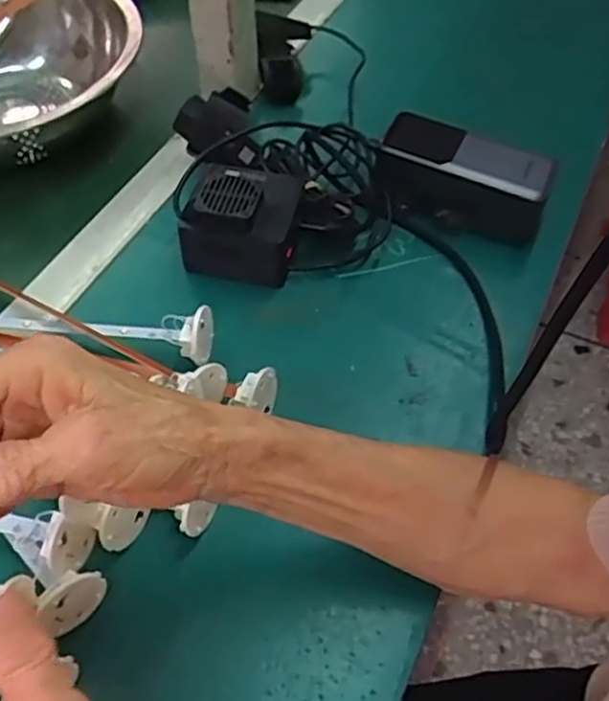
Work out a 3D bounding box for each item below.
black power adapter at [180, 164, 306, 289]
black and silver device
[{"bbox_3d":[-0.042,-0.097,0.502,0.075,0.055,0.076,12,54,9],"label":"black power adapter"},{"bbox_3d":[0.120,-0.131,0.528,0.123,0.051,0.056,20,56,15],"label":"black and silver device"}]

